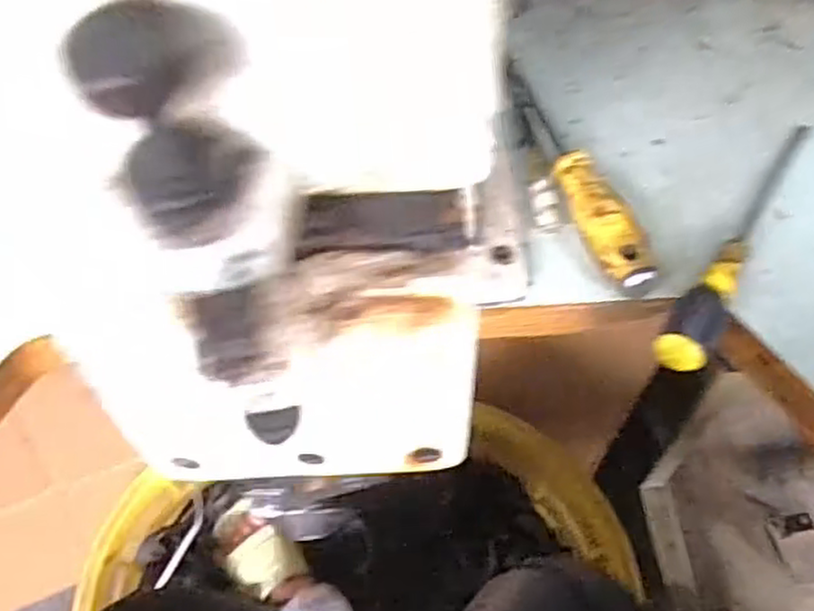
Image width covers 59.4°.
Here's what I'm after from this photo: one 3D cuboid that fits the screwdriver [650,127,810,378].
[{"bbox_3d":[0.221,-0.053,0.467,0.029,0.025,0.251,27,59,19],"label":"screwdriver"}]

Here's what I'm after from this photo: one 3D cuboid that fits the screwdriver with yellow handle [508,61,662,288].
[{"bbox_3d":[0.110,-0.104,0.501,0.028,0.037,0.240,-11,55,-7],"label":"screwdriver with yellow handle"}]

